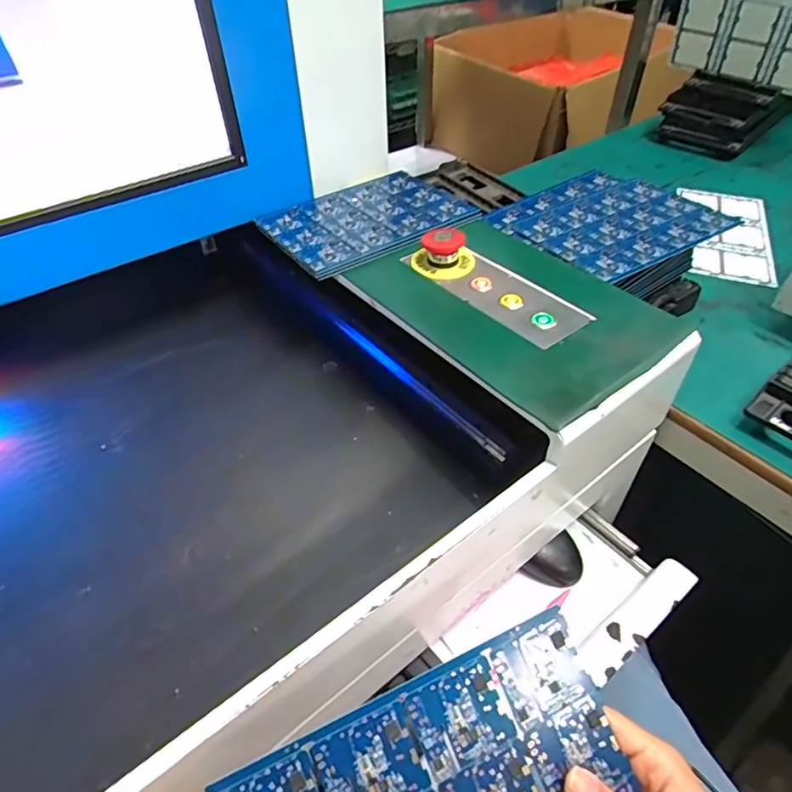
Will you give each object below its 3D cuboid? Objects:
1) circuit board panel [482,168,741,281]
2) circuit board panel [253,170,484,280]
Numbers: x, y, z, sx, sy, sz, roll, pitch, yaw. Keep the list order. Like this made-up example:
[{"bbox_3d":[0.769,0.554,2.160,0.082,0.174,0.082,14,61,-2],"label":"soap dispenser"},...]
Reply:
[{"bbox_3d":[0.214,-0.188,0.543,0.190,0.006,0.183,-24,46,-19],"label":"circuit board panel"},{"bbox_3d":[-0.030,-0.186,0.540,0.197,0.010,0.150,-27,50,-24],"label":"circuit board panel"}]

